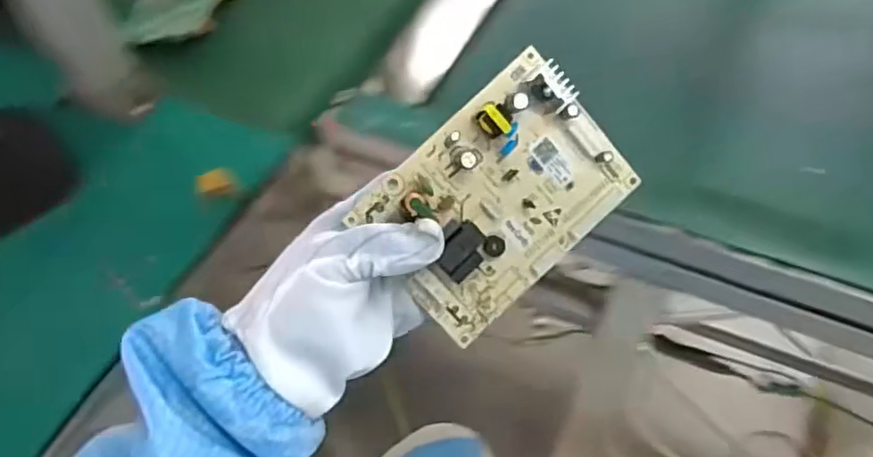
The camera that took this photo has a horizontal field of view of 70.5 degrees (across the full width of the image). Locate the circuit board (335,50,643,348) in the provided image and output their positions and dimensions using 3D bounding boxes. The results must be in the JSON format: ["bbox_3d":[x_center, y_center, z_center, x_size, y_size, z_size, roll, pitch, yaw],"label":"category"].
[{"bbox_3d":[0.035,-0.015,0.334,0.135,0.021,0.097,-43,100,-2],"label":"circuit board"}]

